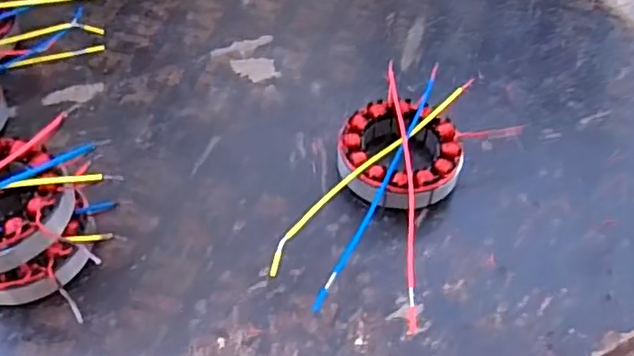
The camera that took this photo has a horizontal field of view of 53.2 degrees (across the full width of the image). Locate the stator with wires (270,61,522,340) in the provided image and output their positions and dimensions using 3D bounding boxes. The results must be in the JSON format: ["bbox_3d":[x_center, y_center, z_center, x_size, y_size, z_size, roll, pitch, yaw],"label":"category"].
[{"bbox_3d":[0.058,0.002,0.440,0.107,0.039,0.203,23,54,16],"label":"stator with wires"}]

